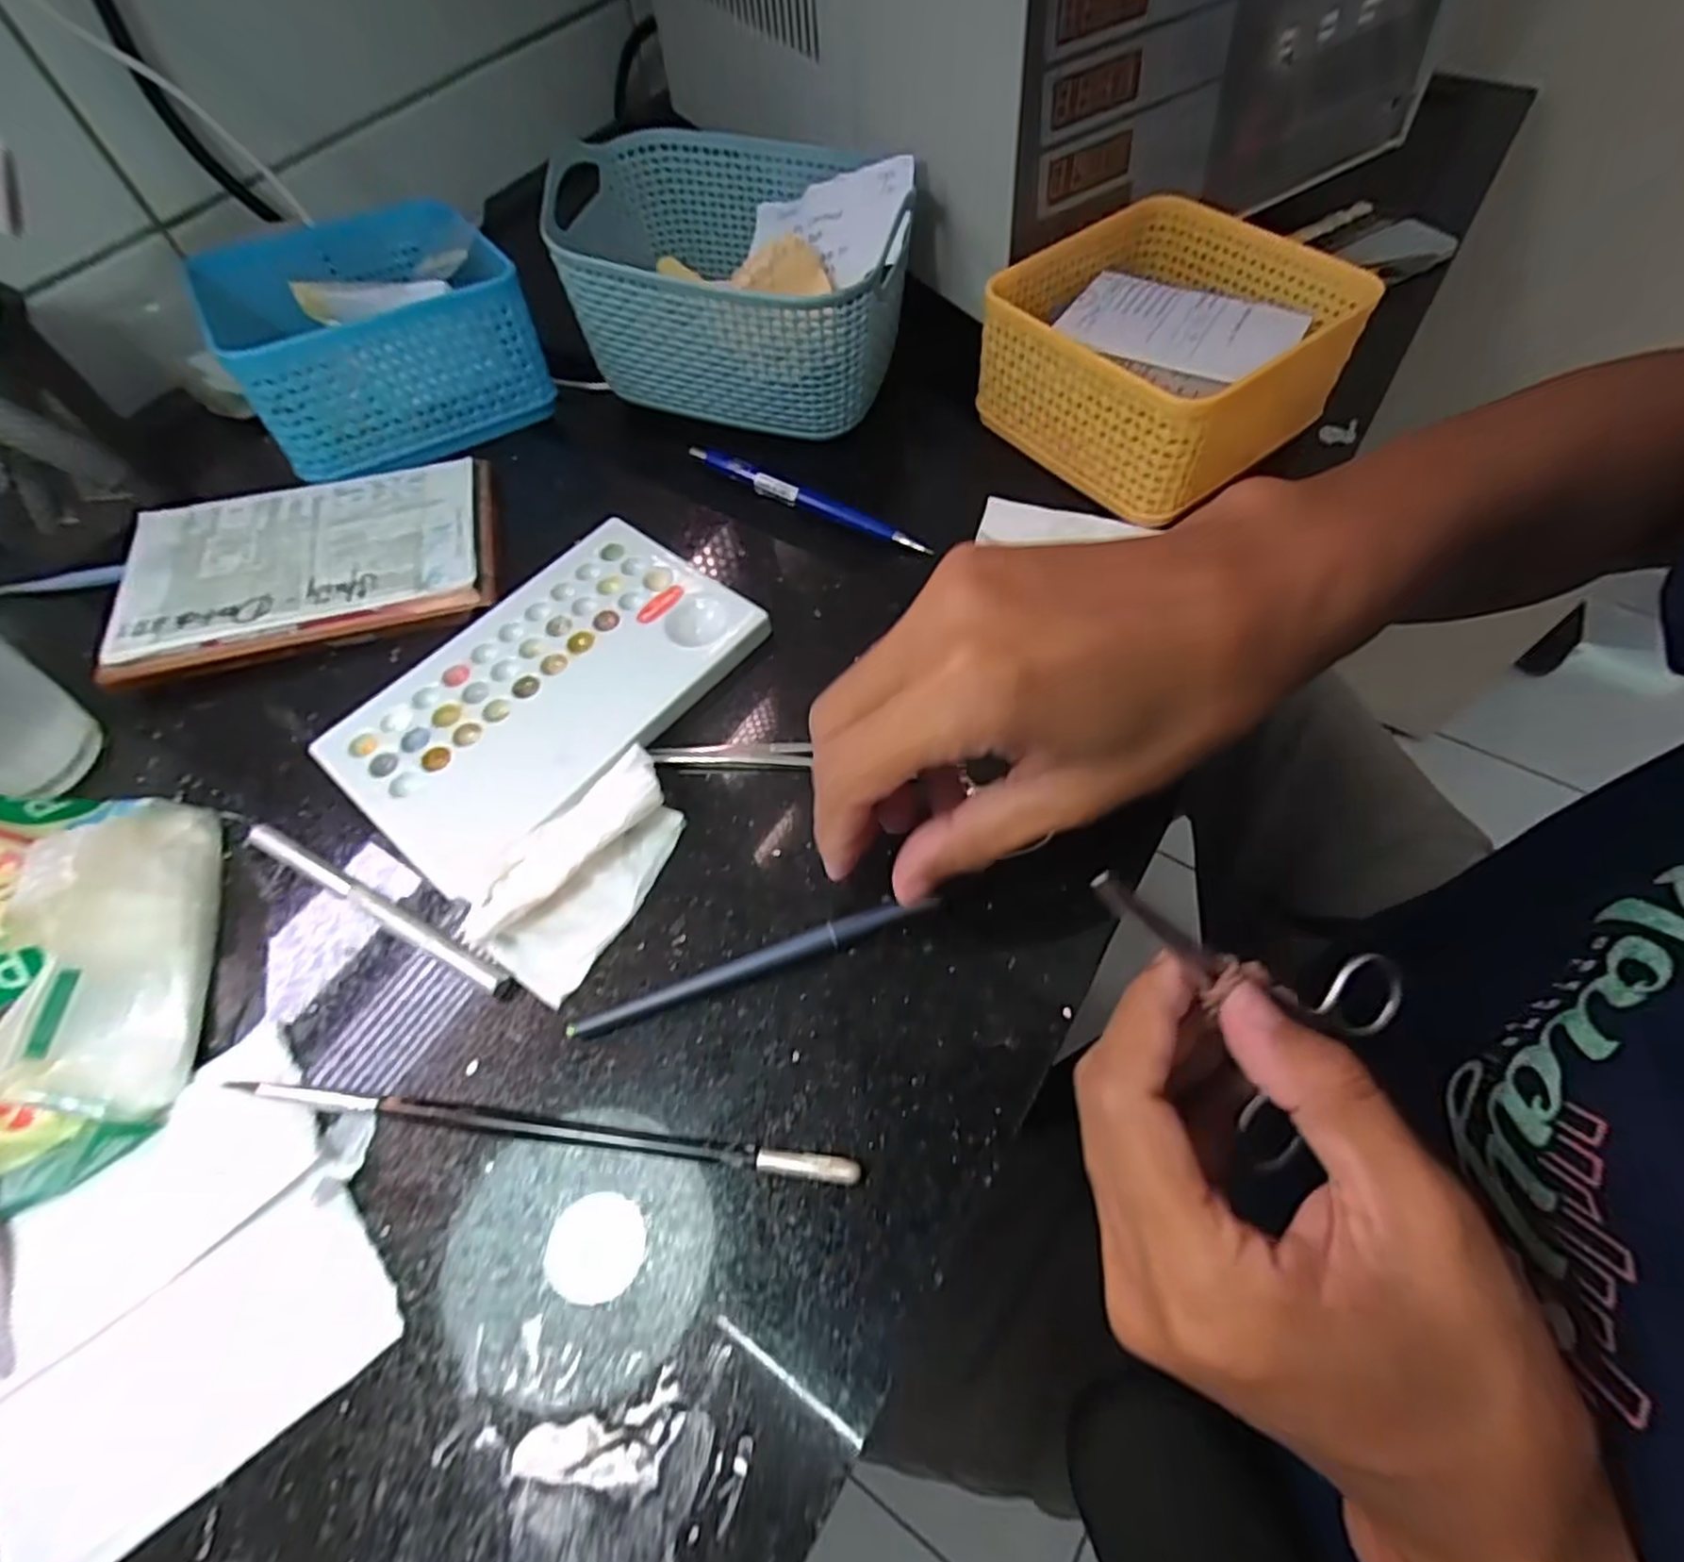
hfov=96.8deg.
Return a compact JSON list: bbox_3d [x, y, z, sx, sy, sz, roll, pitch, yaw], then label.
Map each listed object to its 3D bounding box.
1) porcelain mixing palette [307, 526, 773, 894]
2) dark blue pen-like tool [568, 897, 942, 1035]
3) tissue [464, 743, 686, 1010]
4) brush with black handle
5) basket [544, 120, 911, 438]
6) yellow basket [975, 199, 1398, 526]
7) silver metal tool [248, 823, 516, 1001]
[{"bbox_3d":[-0.113,-0.038,0.288,0.099,0.009,0.152,36,68,21],"label":"porcelain mixing palette"},{"bbox_3d":[-0.026,0.057,0.235,0.116,0.005,0.007,-19,63,-7],"label":"dark blue pen-like tool"},{"bbox_3d":[-0.086,0.027,0.249,0.042,0.018,0.078,29,66,18],"label":"tissue"},{"bbox_3d":[-0.088,0.100,0.216,0.184,0.007,0.006,5,61,6],"label":"brush with black handle"},{"bbox_3d":[-0.054,-0.250,0.387,0.167,0.087,0.123,14,62,11],"label":"basket"},{"bbox_3d":[0.151,-0.205,0.357,0.129,0.061,0.130,-33,64,-15],"label":"yellow basket"},{"bbox_3d":[-0.157,0.042,0.250,0.117,0.010,0.008,24,65,16],"label":"silver metal tool"}]

